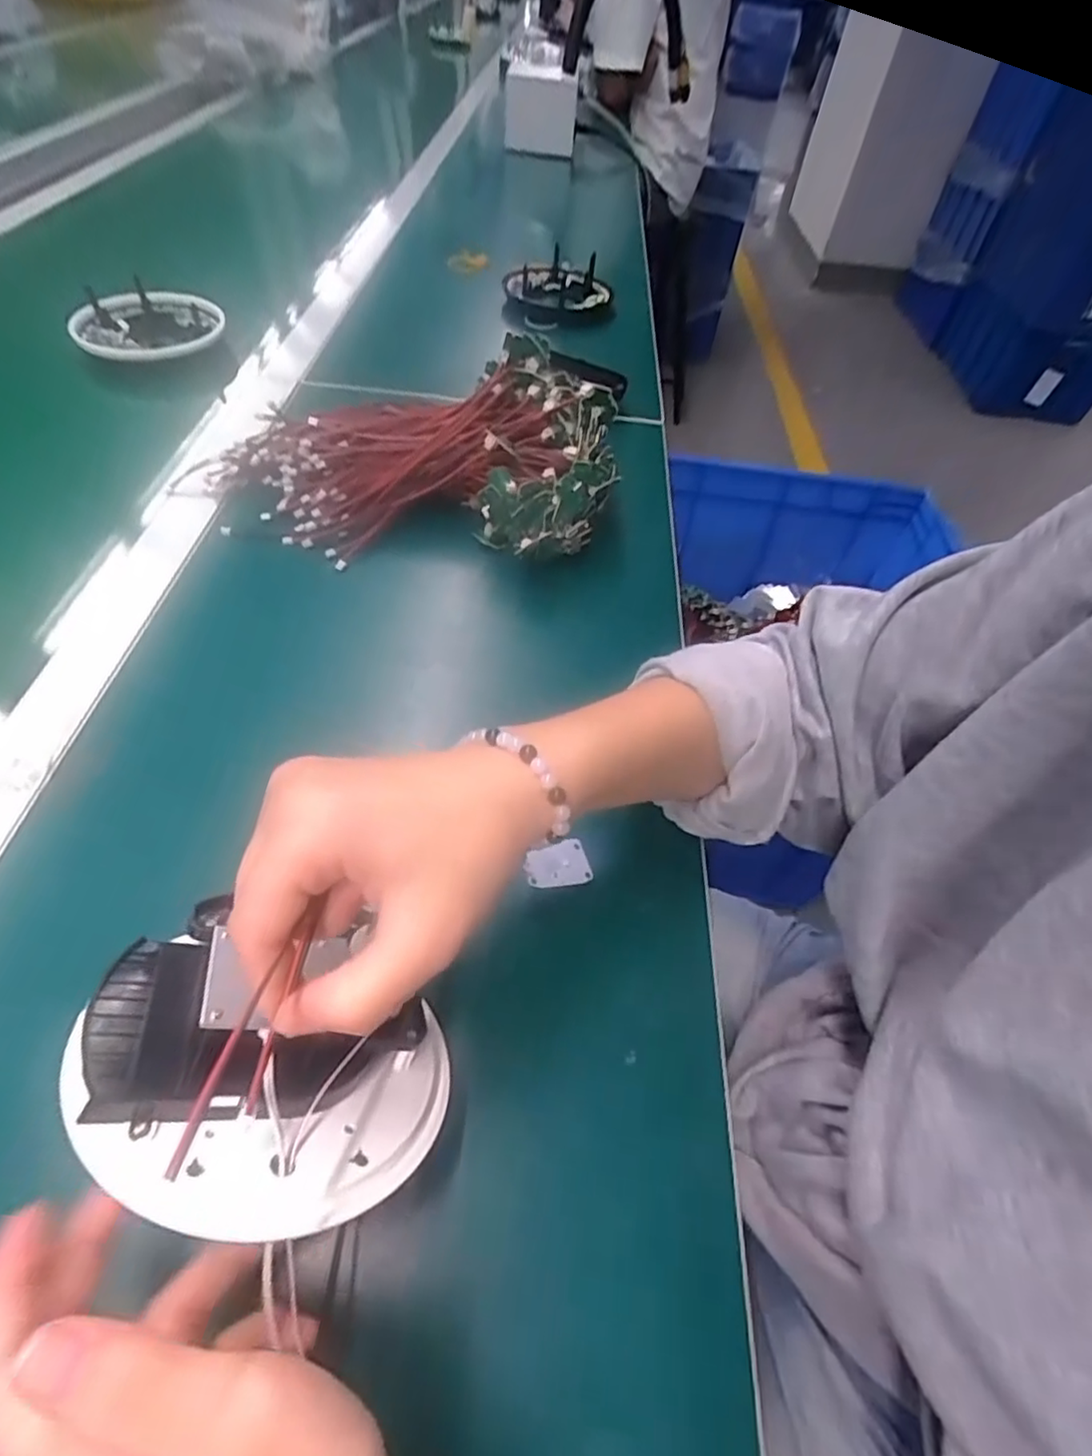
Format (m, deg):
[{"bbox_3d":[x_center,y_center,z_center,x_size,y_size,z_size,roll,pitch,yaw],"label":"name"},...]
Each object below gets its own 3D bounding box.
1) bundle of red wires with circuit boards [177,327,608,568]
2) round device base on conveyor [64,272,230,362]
[{"bbox_3d":[-0.111,-0.211,0.485,0.318,0.085,0.185,6,52,-2],"label":"bundle of red wires with circuit boards"},{"bbox_3d":[-0.391,-0.392,0.625,0.132,0.049,0.116,-28,60,-25],"label":"round device base on conveyor"}]

